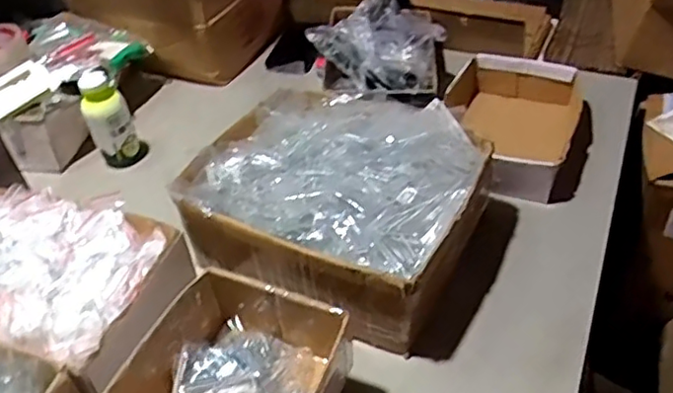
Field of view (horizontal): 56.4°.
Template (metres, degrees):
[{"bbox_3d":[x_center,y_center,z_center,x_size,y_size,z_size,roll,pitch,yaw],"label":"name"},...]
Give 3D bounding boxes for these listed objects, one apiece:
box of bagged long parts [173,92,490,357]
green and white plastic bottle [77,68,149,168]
[{"bbox_3d":[0.001,0.002,0.763,0.325,0.144,0.262,16,48,21],"label":"box of bagged long parts"},{"bbox_3d":[-0.331,-0.112,0.931,0.066,0.152,0.061,-17,45,-12],"label":"green and white plastic bottle"}]

